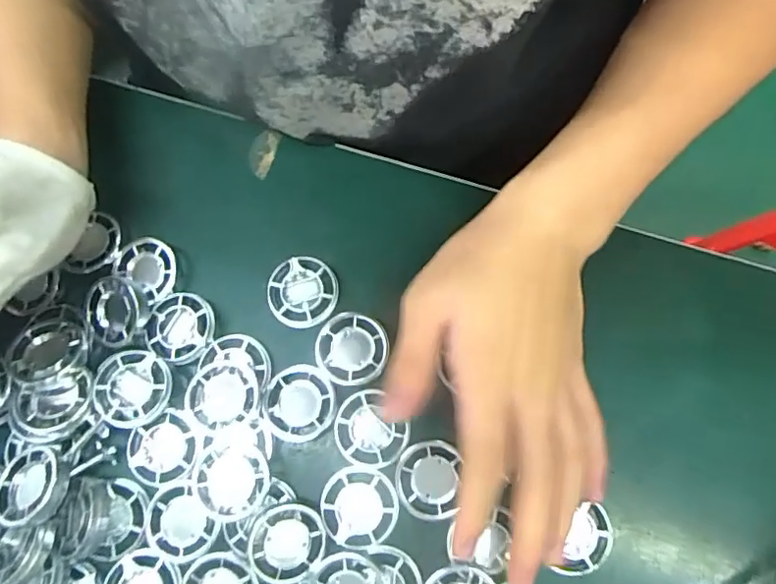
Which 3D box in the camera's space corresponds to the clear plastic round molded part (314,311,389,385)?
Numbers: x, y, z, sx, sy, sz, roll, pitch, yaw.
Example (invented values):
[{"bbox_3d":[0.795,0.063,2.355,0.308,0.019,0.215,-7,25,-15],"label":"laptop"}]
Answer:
[{"bbox_3d":[-0.019,0.030,0.300,0.038,0.010,0.038,-1,78,4],"label":"clear plastic round molded part"}]

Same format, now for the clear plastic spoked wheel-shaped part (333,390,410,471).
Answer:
[{"bbox_3d":[-0.010,0.072,0.292,0.034,0.005,0.040,-44,79,-6],"label":"clear plastic spoked wheel-shaped part"}]

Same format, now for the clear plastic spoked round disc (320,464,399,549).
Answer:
[{"bbox_3d":[-0.015,0.108,0.285,0.038,0.007,0.038,-1,78,4],"label":"clear plastic spoked round disc"}]

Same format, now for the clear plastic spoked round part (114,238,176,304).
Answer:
[{"bbox_3d":[-0.135,-0.015,0.316,0.038,0.005,0.029,39,76,13],"label":"clear plastic spoked round part"}]

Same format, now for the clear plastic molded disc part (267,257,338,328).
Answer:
[{"bbox_3d":[-0.047,-0.001,0.310,0.038,0.004,0.038,-2,78,3],"label":"clear plastic molded disc part"}]

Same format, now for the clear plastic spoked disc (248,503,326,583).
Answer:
[{"bbox_3d":[-0.050,0.124,0.278,0.036,0.010,0.036,-5,77,3],"label":"clear plastic spoked disc"}]

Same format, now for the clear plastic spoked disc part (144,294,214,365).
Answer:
[{"bbox_3d":[-0.113,0.020,0.307,0.037,0.006,0.038,-1,78,4],"label":"clear plastic spoked disc part"}]

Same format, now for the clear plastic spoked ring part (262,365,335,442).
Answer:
[{"bbox_3d":[-0.047,0.058,0.297,0.036,0.006,0.038,-5,77,3],"label":"clear plastic spoked ring part"}]

